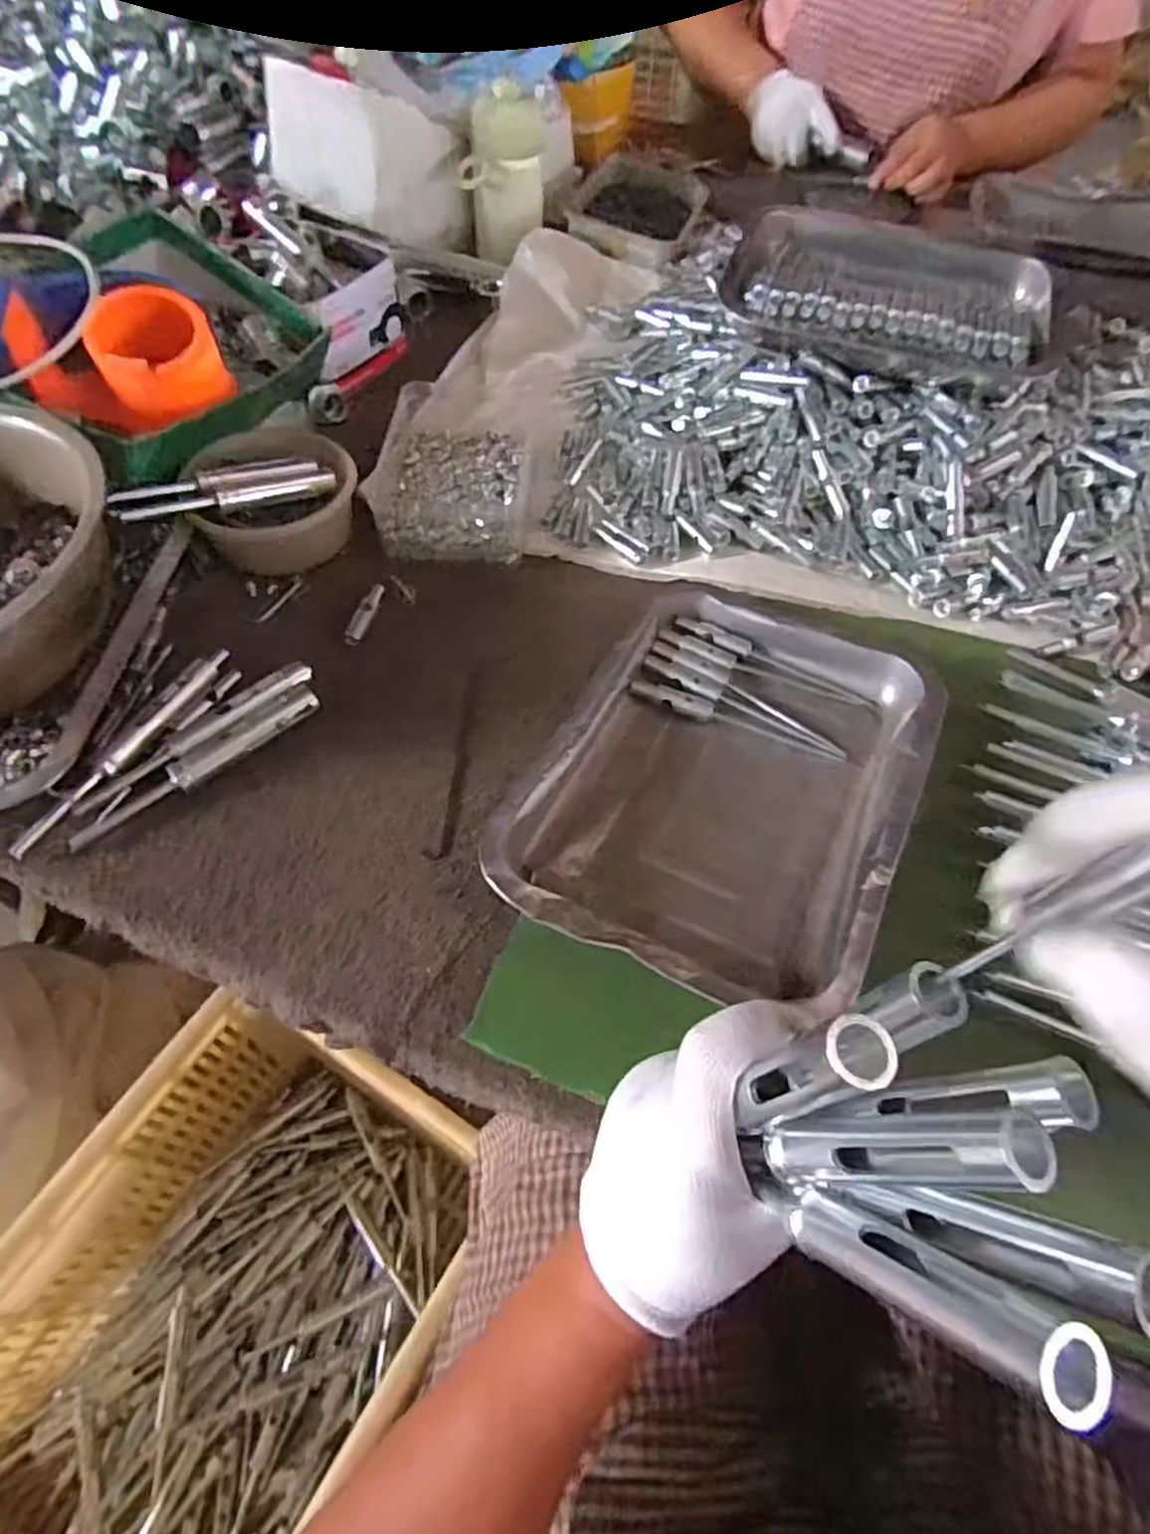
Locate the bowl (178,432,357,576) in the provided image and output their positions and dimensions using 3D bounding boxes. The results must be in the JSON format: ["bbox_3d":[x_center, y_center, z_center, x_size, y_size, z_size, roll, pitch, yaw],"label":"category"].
[{"bbox_3d":[-0.205,-0.186,0.510,0.108,0.048,0.097,0,57,-3],"label":"bowl"}]

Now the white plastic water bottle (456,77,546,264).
[{"bbox_3d":[-0.070,-0.573,0.709,0.058,0.123,0.073,33,61,17],"label":"white plastic water bottle"}]

